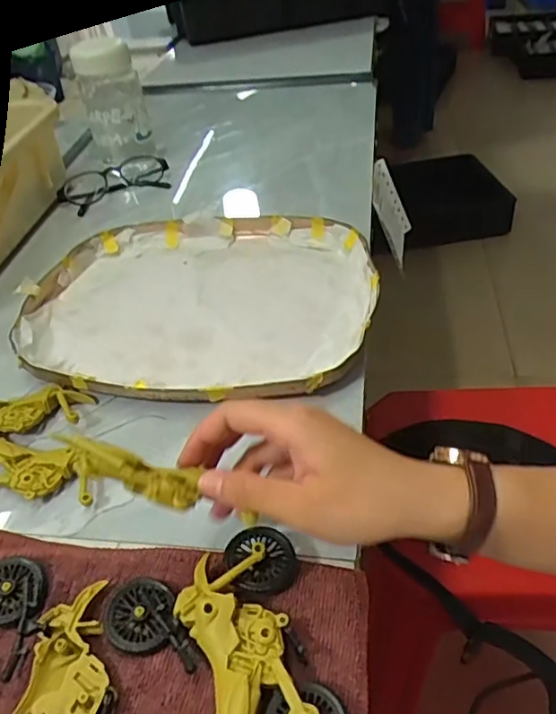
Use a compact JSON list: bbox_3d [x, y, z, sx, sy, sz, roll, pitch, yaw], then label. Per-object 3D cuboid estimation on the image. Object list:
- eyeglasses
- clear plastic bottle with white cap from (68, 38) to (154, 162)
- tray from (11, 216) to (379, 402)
[{"bbox_3d":[-0.191,-0.206,0.689,0.129,0.032,0.058,-19,44,-14],"label":"eyeglasses"},{"bbox_3d":[-0.192,-0.294,0.698,0.070,0.139,0.068,-21,44,-16],"label":"clear plastic bottle with white cap"},{"bbox_3d":[-0.069,-0.051,0.506,0.291,0.021,0.235,-2,42,4],"label":"tray"}]

